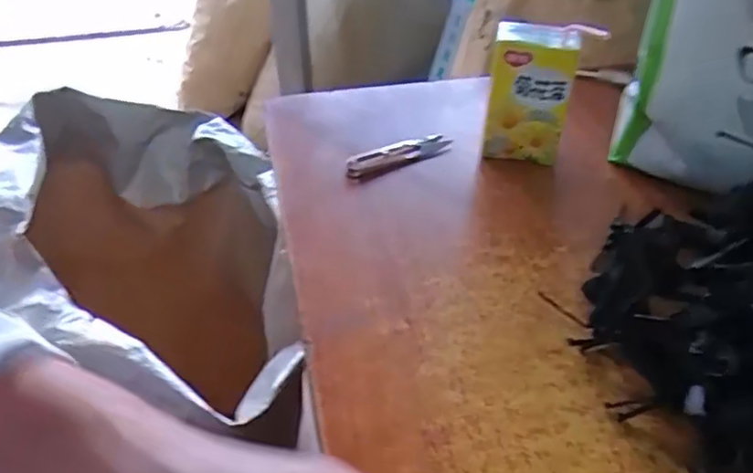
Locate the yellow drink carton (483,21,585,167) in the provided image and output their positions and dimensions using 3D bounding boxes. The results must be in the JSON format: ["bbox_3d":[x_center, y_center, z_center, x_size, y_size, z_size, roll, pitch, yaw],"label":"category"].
[{"bbox_3d":[0.127,-0.117,0.520,0.064,0.120,0.034,8,42,9],"label":"yellow drink carton"}]

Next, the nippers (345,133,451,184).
[{"bbox_3d":[0.020,-0.072,0.547,0.096,0.014,0.023,-20,45,-21],"label":"nippers"}]

